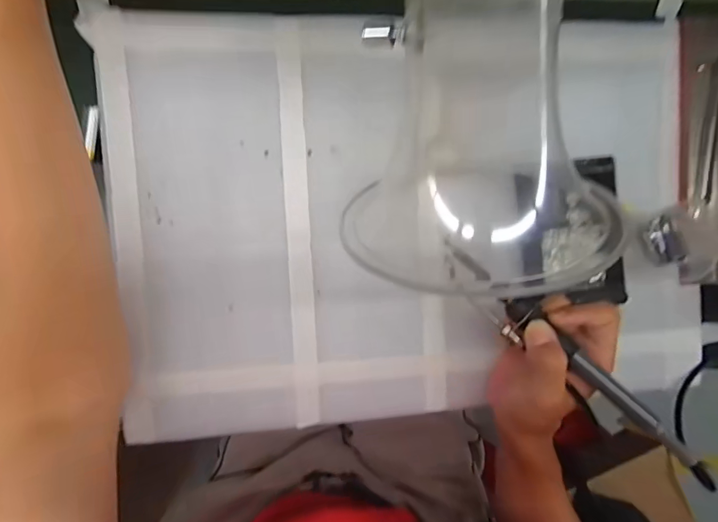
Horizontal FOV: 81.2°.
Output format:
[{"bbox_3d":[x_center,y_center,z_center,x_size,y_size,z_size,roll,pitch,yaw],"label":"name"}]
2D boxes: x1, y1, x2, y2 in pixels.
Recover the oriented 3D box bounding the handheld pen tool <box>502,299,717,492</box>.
[{"bbox_3d":[0.170,0.087,0.287,0.173,0.017,0.020,44,85,13],"label":"handheld pen tool"}]

